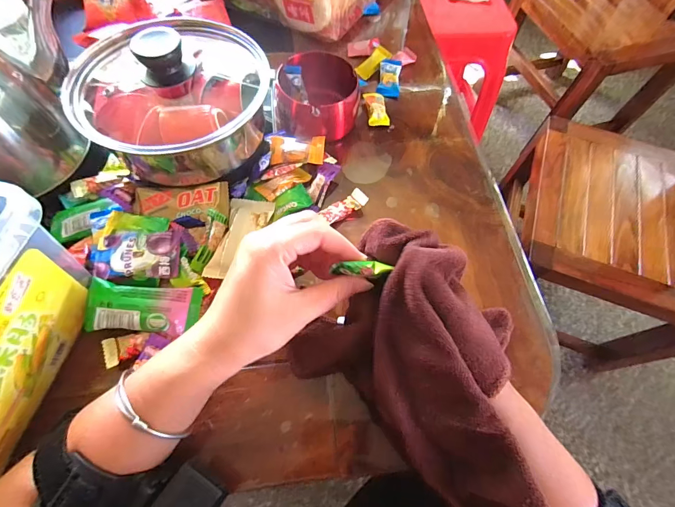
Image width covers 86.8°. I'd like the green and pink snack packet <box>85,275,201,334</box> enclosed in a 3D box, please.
[{"bbox_3d":[-0.153,0.040,0.275,0.086,0.014,0.036,2,64,-1],"label":"green and pink snack packet"}]

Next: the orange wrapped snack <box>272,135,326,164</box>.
[{"bbox_3d":[-0.041,-0.106,0.364,0.056,0.006,0.032,1,77,9],"label":"orange wrapped snack"}]

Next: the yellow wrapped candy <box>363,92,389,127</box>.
[{"bbox_3d":[0.045,-0.167,0.412,0.024,0.010,0.047,-6,65,-5],"label":"yellow wrapped candy"}]

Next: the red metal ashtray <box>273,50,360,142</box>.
[{"bbox_3d":[-0.022,-0.166,0.377,0.087,0.052,0.070,2,64,-1],"label":"red metal ashtray"}]

